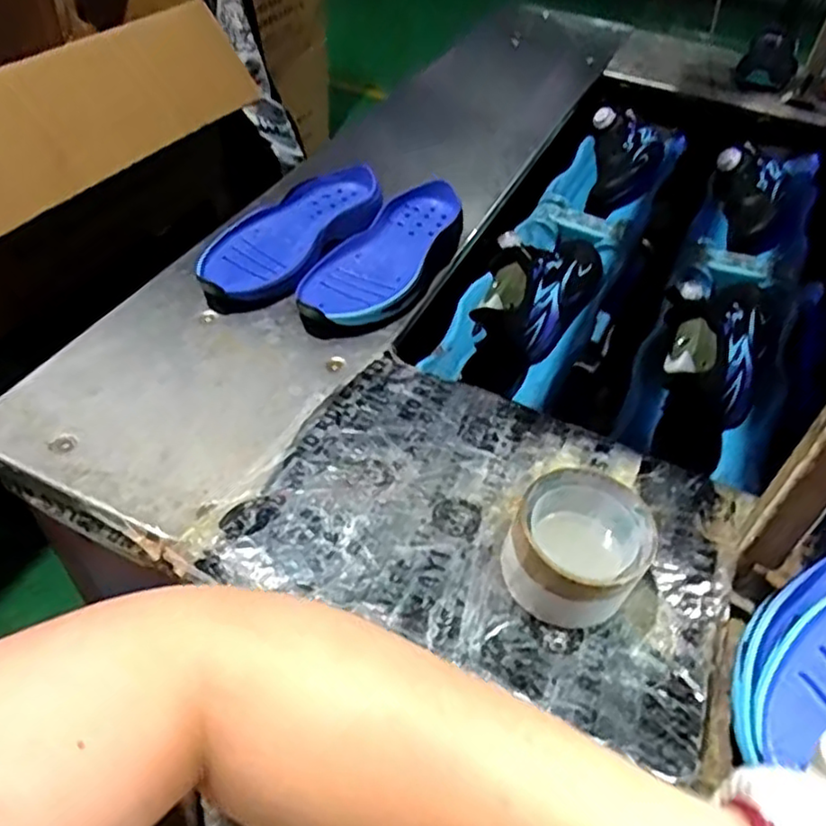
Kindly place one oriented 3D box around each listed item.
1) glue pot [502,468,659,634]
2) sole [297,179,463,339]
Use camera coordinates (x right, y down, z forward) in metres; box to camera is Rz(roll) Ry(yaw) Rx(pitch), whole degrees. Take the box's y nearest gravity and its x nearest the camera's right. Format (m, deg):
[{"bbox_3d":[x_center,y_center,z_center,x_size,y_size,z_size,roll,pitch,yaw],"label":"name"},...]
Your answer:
[{"bbox_3d":[0.101,0.082,0.413,0.079,0.054,0.082,2,47,-2],"label":"glue pot"},{"bbox_3d":[-0.027,-0.149,0.640,0.097,0.057,0.220,20,49,14],"label":"sole"}]

